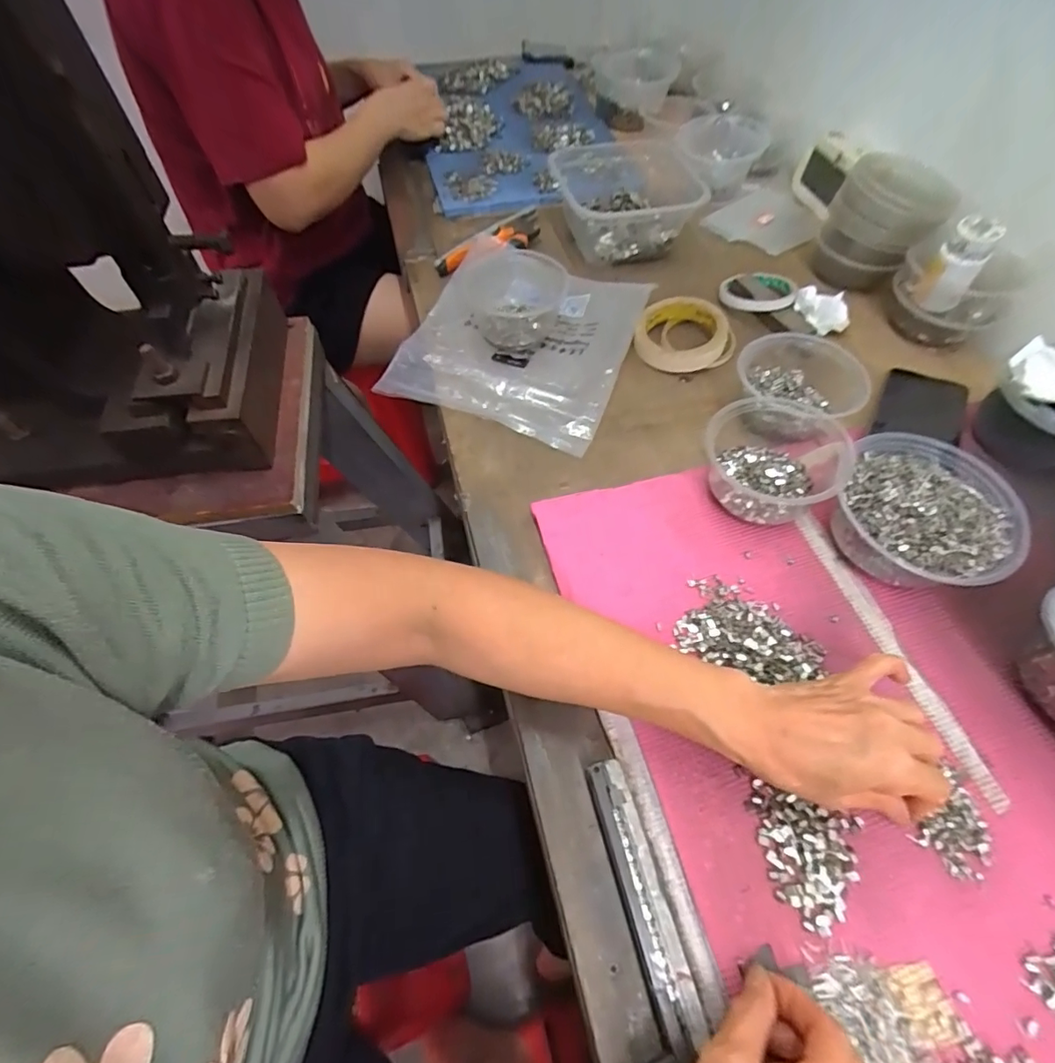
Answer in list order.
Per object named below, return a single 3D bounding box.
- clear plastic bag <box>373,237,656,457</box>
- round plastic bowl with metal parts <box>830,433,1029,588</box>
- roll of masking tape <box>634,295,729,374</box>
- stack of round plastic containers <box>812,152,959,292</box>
[{"bbox_3d":[-0.008,-0.225,0.583,0.237,0.034,0.259,20,60,11],"label":"clear plastic bag"},{"bbox_3d":[0.319,-0.016,0.423,0.124,0.056,0.133,0,59,-1],"label":"round plastic bowl with metal parts"},{"bbox_3d":[0.172,-0.223,0.580,0.094,0.024,0.097,0,59,-1],"label":"roll of masking tape"},{"bbox_3d":[0.422,-0.367,0.620,0.117,0.123,0.127,28,63,17],"label":"stack of round plastic containers"}]

